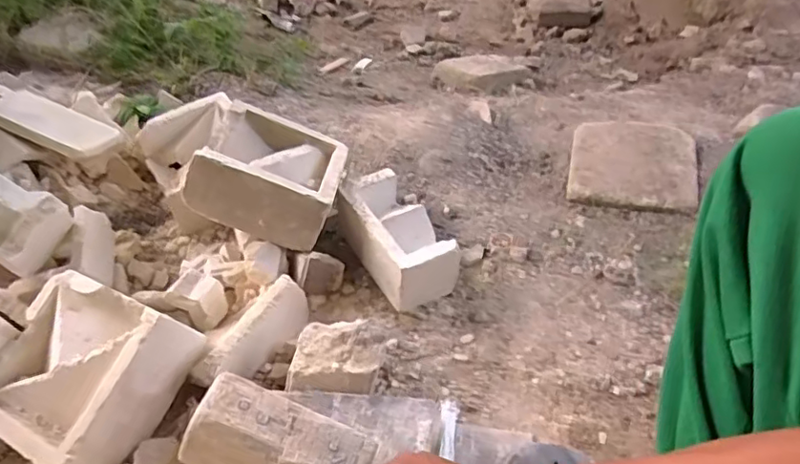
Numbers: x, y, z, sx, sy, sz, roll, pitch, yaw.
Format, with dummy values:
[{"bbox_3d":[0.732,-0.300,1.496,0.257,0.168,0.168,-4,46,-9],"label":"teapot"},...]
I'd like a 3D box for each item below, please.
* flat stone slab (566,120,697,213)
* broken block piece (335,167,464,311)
[{"bbox_3d":[0.399,-0.120,1.005,0.202,0.044,0.201,12,46,12],"label":"flat stone slab"},{"bbox_3d":[-0.008,-0.002,0.894,0.107,0.095,0.209,-23,49,-21],"label":"broken block piece"}]

